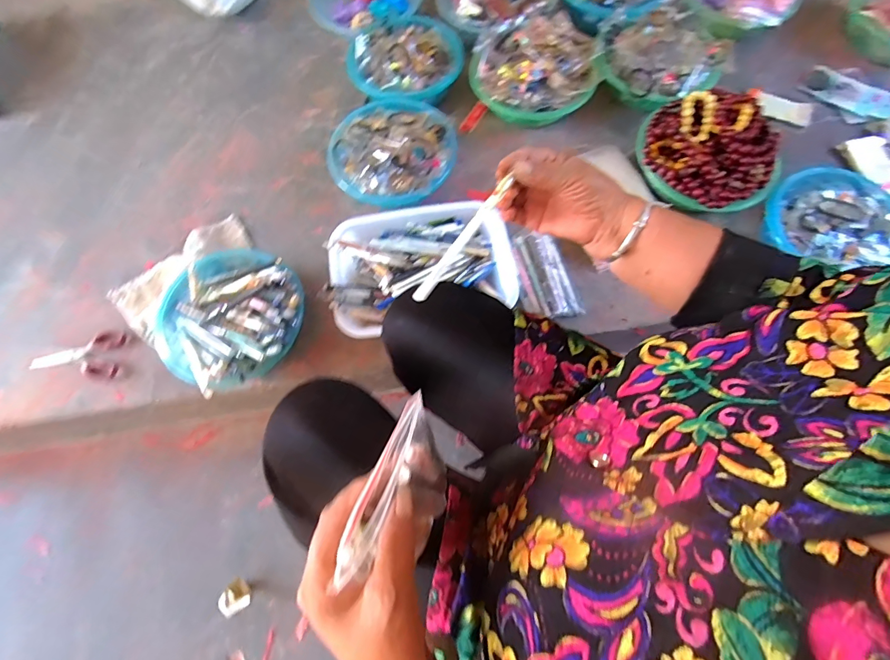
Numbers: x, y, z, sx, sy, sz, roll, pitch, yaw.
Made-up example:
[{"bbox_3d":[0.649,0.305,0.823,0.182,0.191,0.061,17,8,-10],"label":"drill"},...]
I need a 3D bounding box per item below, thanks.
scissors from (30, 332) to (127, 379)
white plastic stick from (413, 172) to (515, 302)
[{"bbox_3d":[-0.612,0.038,0.696,0.155,0.020,0.078,5,70,2],"label":"scissors"},{"bbox_3d":[0.018,-0.081,0.353,0.009,0.008,0.123,35,83,7],"label":"white plastic stick"}]

